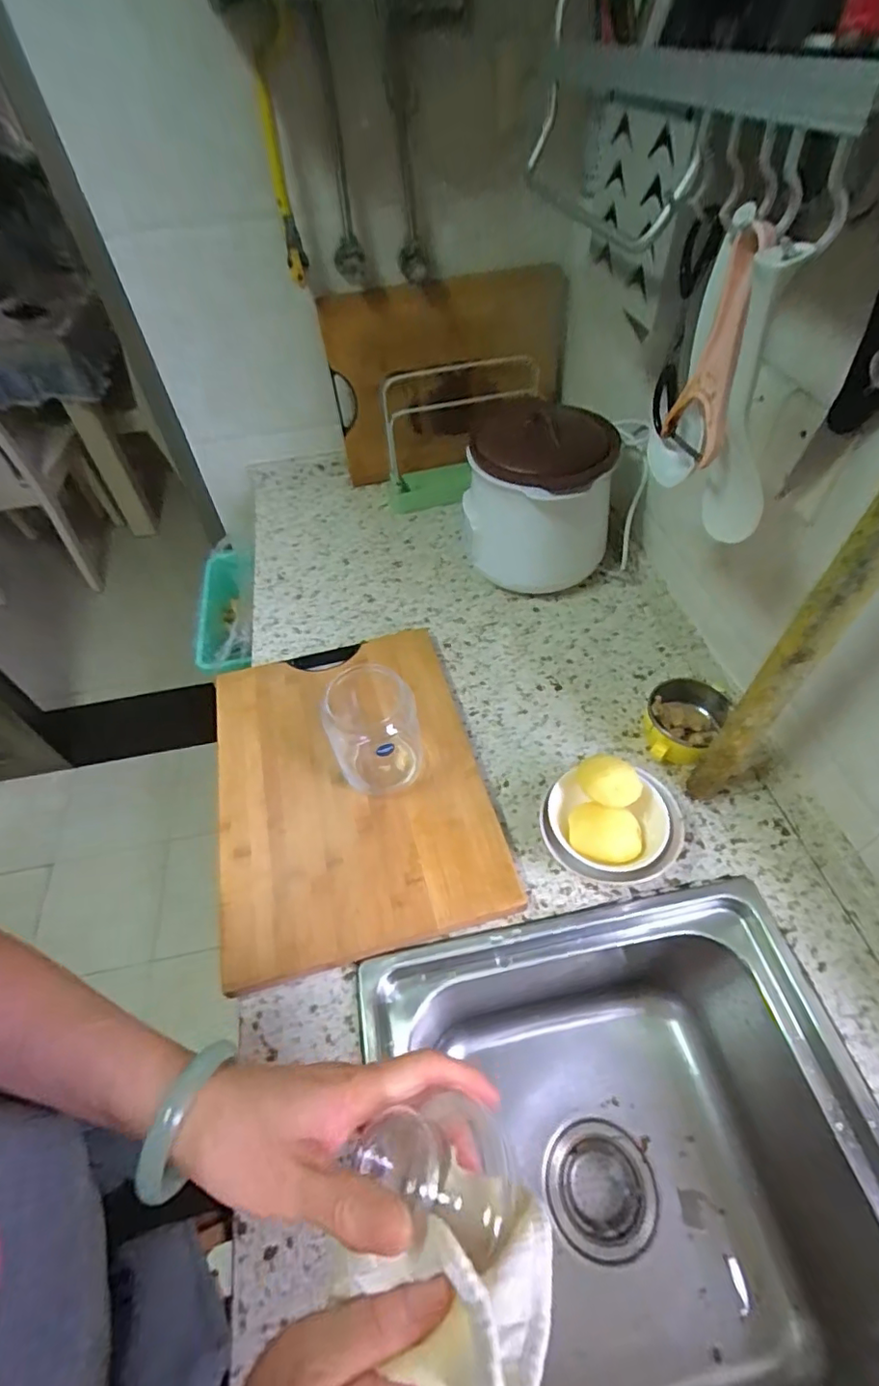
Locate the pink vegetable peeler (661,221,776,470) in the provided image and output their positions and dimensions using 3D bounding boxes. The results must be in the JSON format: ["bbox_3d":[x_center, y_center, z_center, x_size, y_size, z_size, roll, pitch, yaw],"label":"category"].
[{"bbox_3d":[0.194,-0.238,0.392,0.015,0.144,0.060,-7,52,-2],"label":"pink vegetable peeler"}]

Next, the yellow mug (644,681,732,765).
[{"bbox_3d":[0.274,0.037,0.644,0.080,0.061,0.105,34,61,26],"label":"yellow mug"}]

